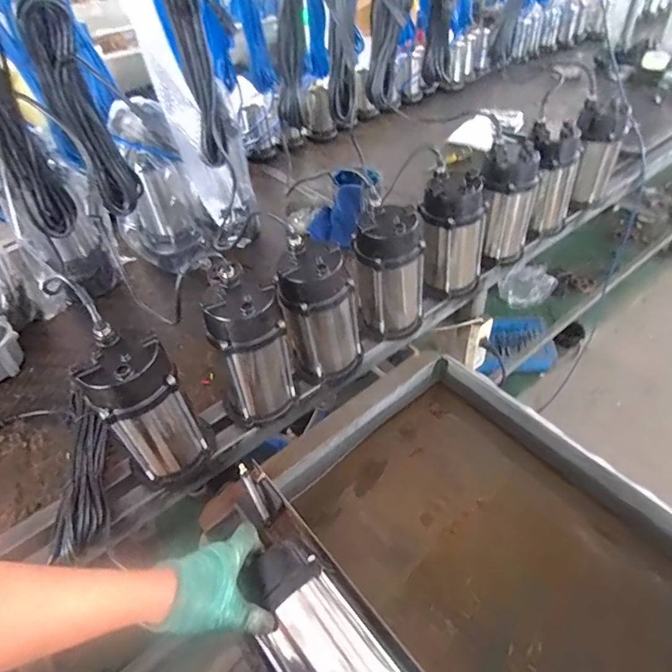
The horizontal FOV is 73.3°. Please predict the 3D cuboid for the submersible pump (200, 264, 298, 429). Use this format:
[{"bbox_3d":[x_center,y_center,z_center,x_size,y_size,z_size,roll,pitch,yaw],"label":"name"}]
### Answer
[{"bbox_3d":[-0.147,0.030,0.773,0.122,0.245,0.108,-23,47,-17],"label":"submersible pump"}]

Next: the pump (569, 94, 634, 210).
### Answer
[{"bbox_3d":[0.694,-0.480,1.218,0.113,0.261,0.095,19,49,23],"label":"pump"}]

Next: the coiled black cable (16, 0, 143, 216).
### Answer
[{"bbox_3d":[-0.411,-0.356,0.742,0.091,0.330,0.053,-26,48,-19],"label":"coiled black cable"}]

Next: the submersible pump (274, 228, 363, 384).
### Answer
[{"bbox_3d":[-0.034,-0.031,0.825,0.116,0.256,0.114,29,54,30],"label":"submersible pump"}]

